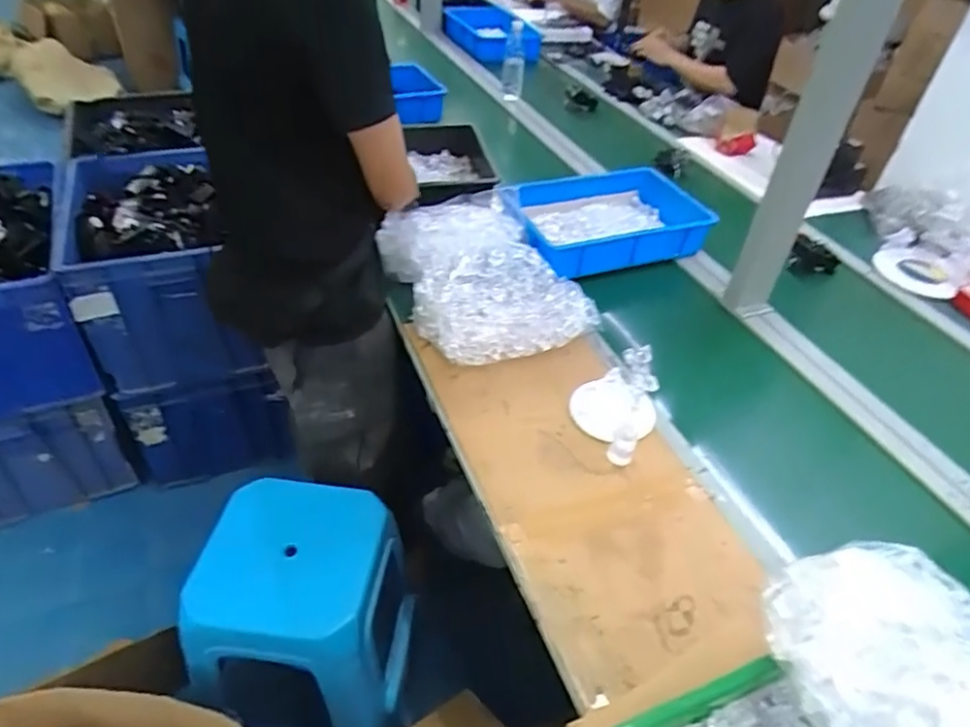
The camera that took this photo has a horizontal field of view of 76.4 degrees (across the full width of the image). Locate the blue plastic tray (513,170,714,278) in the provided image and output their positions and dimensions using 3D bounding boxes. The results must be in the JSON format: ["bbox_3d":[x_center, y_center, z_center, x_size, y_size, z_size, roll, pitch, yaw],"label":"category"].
[{"bbox_3d":[0.254,-0.314,1.345,0.439,0.088,0.280,-10,42,-18],"label":"blue plastic tray"}]

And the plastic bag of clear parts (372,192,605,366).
[{"bbox_3d":[-0.005,-0.173,1.137,0.291,0.128,0.416,-15,44,-23],"label":"plastic bag of clear parts"}]

